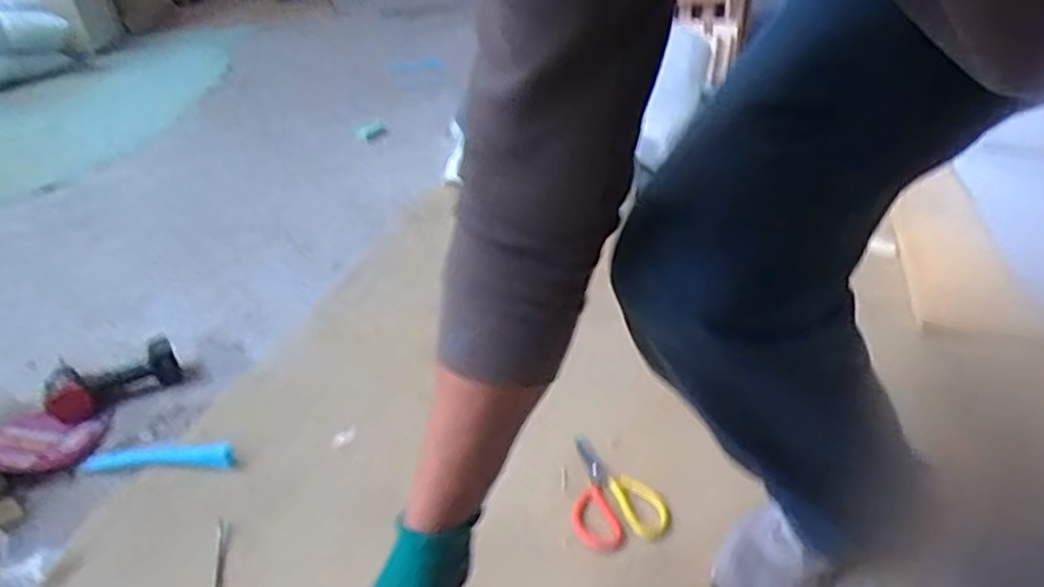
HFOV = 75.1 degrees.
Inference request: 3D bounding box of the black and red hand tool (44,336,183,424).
[{"bbox_3d":[-0.652,0.135,1.083,0.191,0.075,0.069,-26,38,-28],"label":"black and red hand tool"}]

